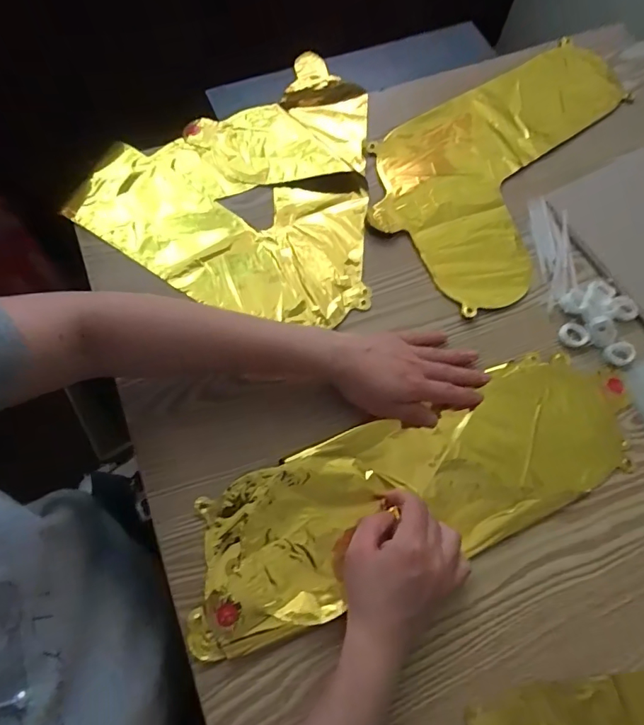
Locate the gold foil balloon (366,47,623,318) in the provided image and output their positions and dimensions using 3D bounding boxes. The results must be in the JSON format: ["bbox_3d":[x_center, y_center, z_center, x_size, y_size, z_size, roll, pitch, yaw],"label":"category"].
[{"bbox_3d":[0.229,-0.238,0.538,0.384,0.008,0.233,-37,75,-15],"label":"gold foil balloon"}]

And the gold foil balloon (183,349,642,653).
[{"bbox_3d":[0.088,0.105,0.402,0.412,0.010,0.128,-20,71,-12],"label":"gold foil balloon"}]

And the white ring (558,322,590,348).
[{"bbox_3d":[0.250,-0.027,0.459,0.027,0.006,0.026,1,69,-2],"label":"white ring"}]

